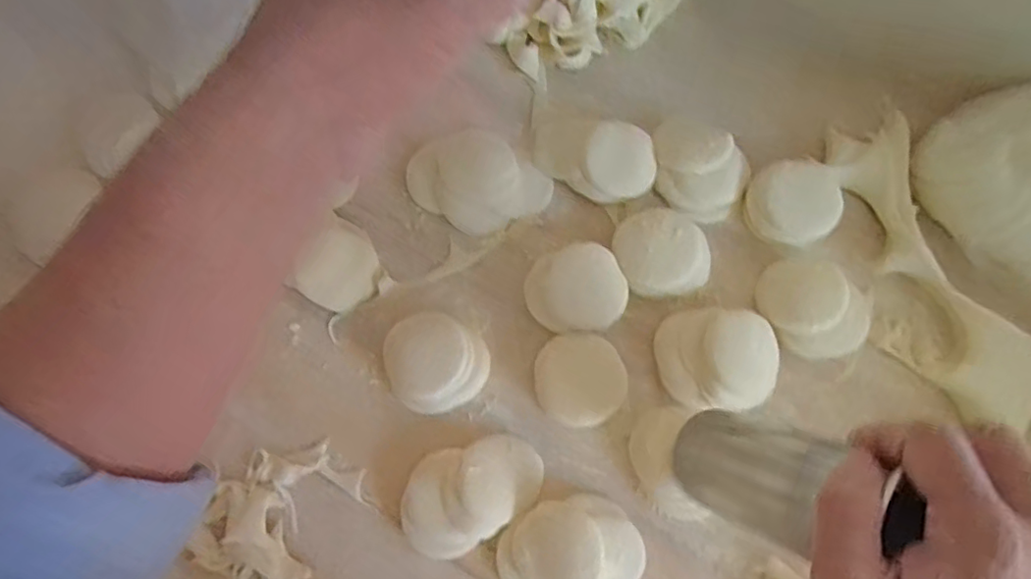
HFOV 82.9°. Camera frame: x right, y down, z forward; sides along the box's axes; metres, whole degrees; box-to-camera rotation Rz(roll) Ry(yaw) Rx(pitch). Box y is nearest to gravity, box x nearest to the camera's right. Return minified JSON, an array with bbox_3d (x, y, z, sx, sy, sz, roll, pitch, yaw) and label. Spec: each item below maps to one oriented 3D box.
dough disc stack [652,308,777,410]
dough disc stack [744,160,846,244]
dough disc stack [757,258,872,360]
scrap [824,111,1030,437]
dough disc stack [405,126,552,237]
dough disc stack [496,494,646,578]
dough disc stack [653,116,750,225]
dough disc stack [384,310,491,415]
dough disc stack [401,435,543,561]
[{"bbox_3d":[0.143,0.049,0.411,0.082,0.029,0.068,4,78,2],"label":"dough disc stack"},{"bbox_3d":[0.208,-0.065,0.436,0.072,0.023,0.062,-23,79,-3],"label":"dough disc stack"},{"bbox_3d":[0.214,0.013,0.419,0.060,0.018,0.077,-35,80,-6],"label":"dough disc stack"},{"bbox_3d":[0.297,-0.011,0.427,0.095,0.019,0.237,-23,79,-3],"label":"scrap"},{"bbox_3d":[-0.030,-0.082,0.449,0.097,0.015,0.078,41,82,9],"label":"dough disc stack"},{"bbox_3d":[0.038,0.175,0.390,0.096,0.028,0.066,-3,78,1],"label":"dough disc stack"},{"bbox_3d":[0.136,-0.093,0.444,0.063,0.025,0.083,-38,80,-6],"label":"dough disc stack"},{"bbox_3d":[-0.058,0.053,0.415,0.072,0.027,0.066,33,81,8],"label":"dough disc stack"},{"bbox_3d":[-0.032,0.137,0.395,0.099,0.030,0.064,-31,79,-5],"label":"dough disc stack"}]

